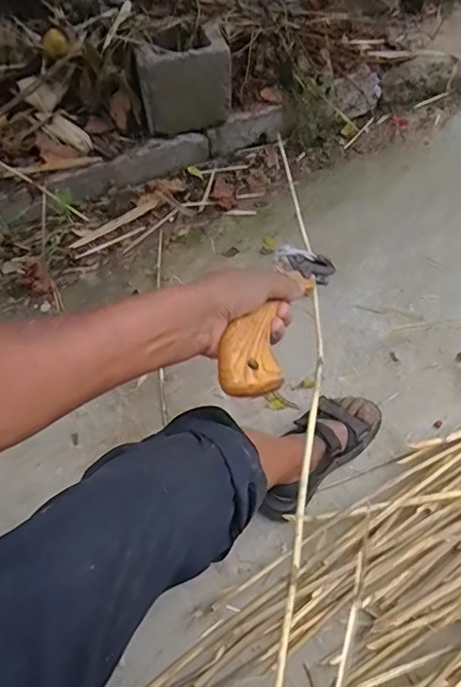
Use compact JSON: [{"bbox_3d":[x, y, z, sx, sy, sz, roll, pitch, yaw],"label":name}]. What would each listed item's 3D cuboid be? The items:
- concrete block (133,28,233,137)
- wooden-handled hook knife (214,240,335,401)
[{"bbox_3d":[-0.111,-0.623,1.291,0.215,0.189,0.106,-13,54,-9],"label":"concrete block"},{"bbox_3d":[0.044,-0.030,0.485,0.060,0.028,0.227,21,40,13],"label":"wooden-handled hook knife"}]

